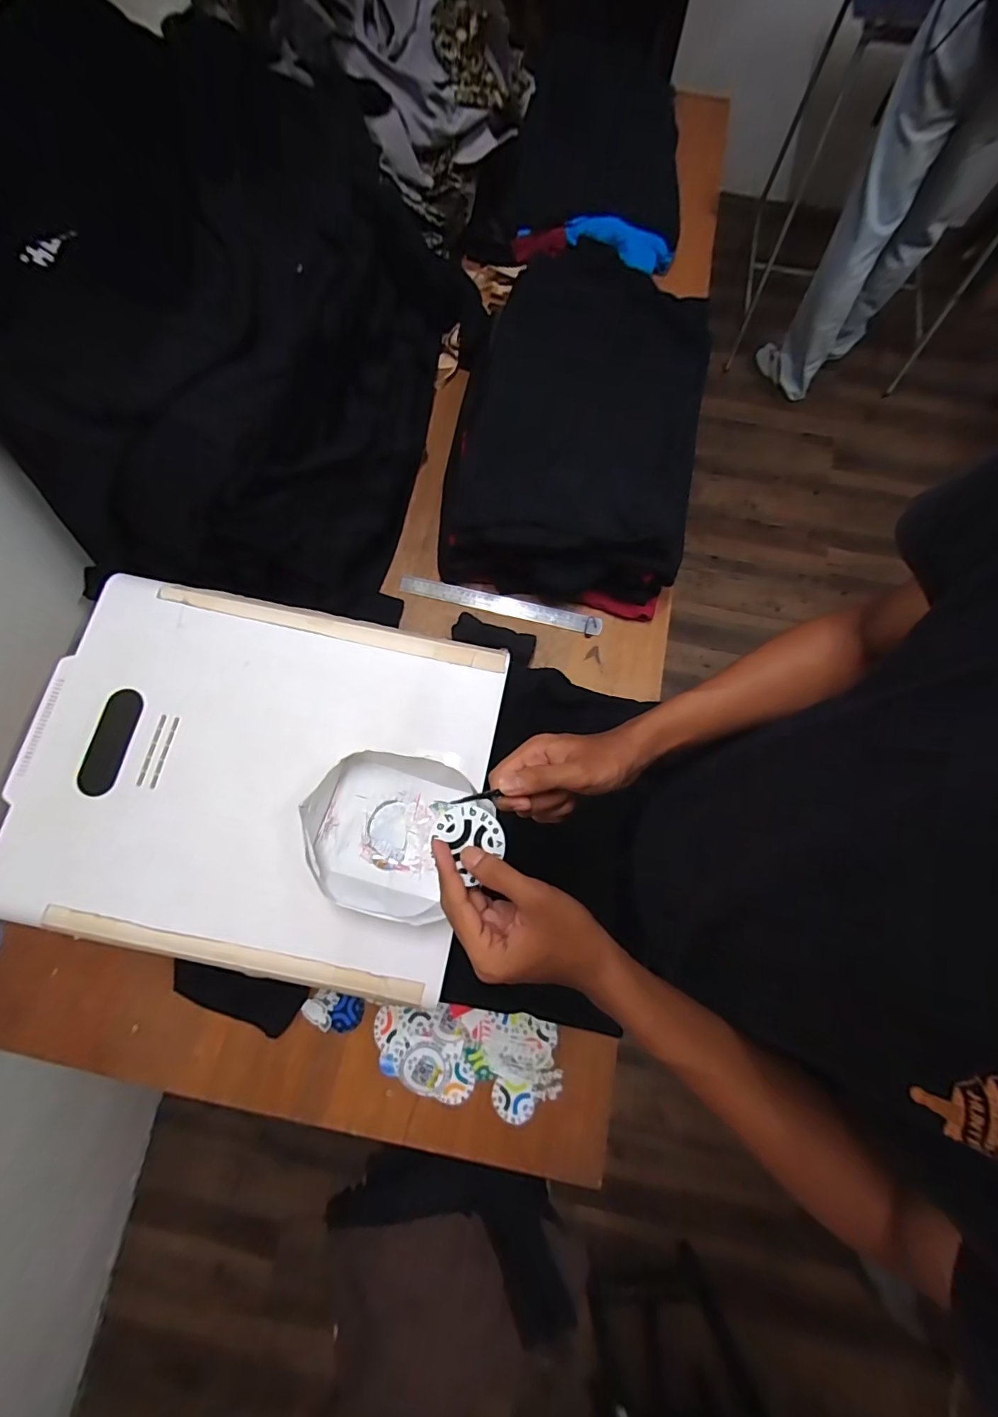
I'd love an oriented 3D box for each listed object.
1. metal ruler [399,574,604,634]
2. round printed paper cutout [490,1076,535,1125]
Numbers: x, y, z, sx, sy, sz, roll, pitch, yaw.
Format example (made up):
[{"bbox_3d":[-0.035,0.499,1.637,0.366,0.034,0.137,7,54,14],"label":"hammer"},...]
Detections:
[{"bbox_3d":[0.002,-0.166,0.787,0.322,0.008,0.034,15,77,4],"label":"metal ruler"},{"bbox_3d":[0.018,0.497,0.628,0.053,0.009,0.046,9,69,8],"label":"round printed paper cutout"}]

